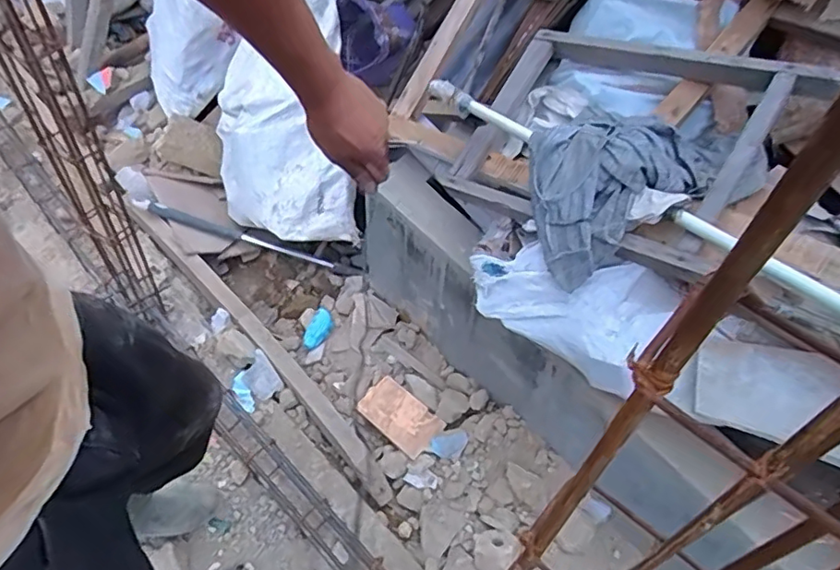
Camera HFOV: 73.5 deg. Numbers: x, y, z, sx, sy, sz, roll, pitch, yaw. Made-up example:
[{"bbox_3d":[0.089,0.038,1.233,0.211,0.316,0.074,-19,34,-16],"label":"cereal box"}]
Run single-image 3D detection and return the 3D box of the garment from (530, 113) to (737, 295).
[{"bbox_3d":[0.323,-0.172,0.960,0.276,0.192,0.210,-20,54,-19],"label":"garment"}]

